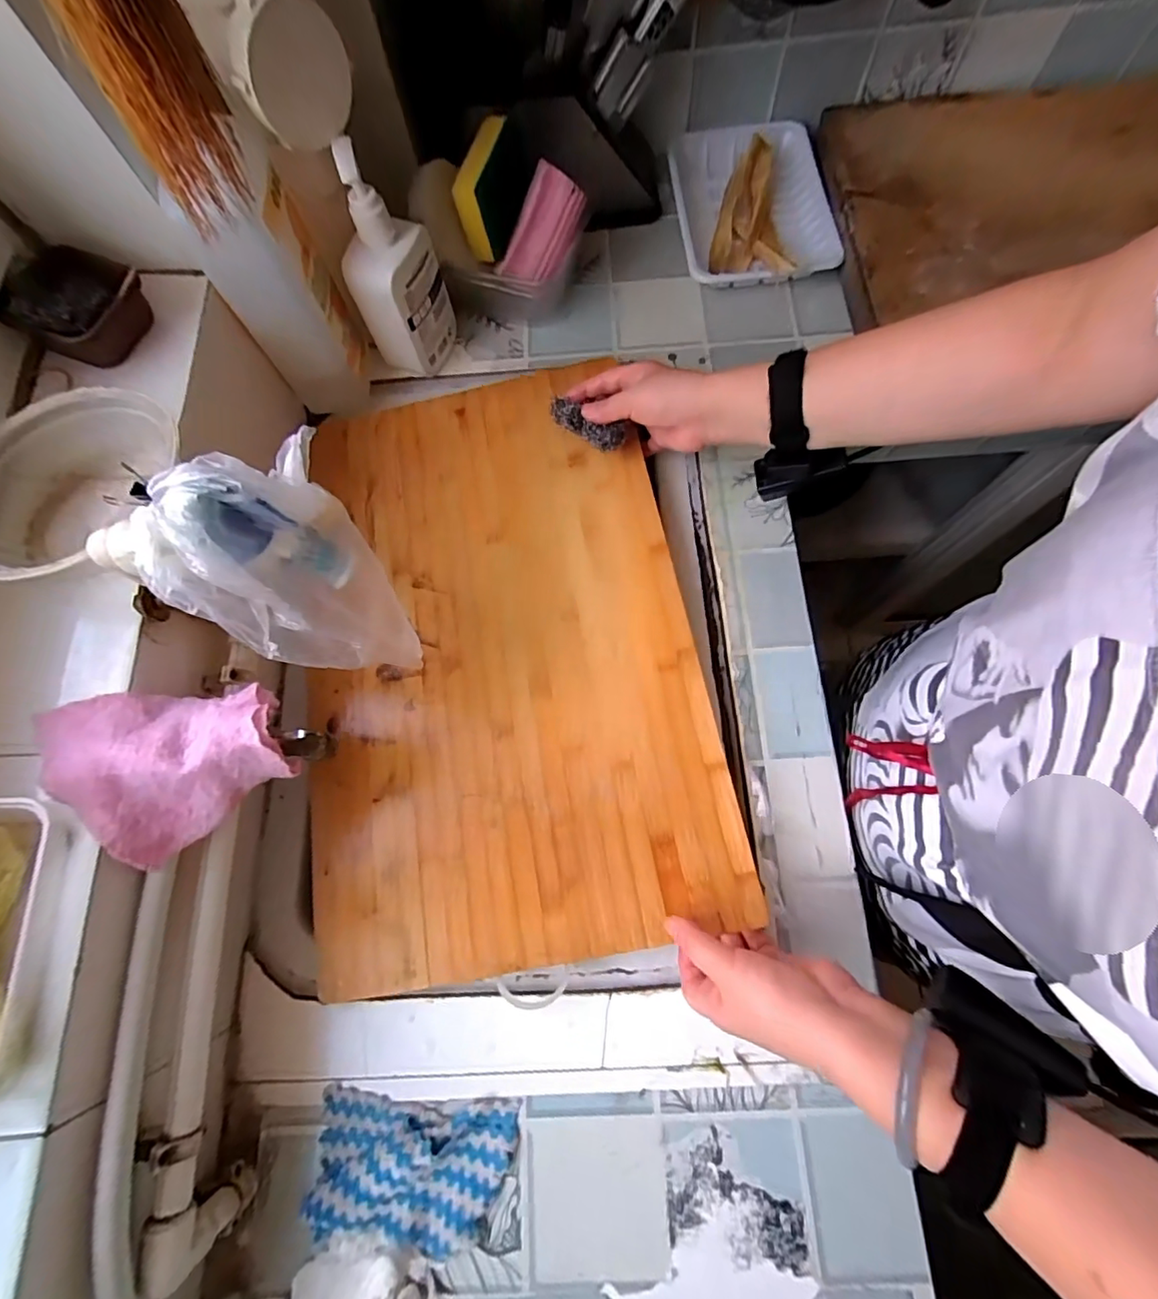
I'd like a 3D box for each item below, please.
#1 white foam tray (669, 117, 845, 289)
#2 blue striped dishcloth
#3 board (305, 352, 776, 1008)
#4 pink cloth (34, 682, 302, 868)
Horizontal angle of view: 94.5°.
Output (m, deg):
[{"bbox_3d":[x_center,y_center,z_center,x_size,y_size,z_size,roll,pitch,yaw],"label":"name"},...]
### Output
[{"bbox_3d":[0.196,-0.512,0.621,0.165,0.034,0.230,-6,72,0],"label":"white foam tray"},{"bbox_3d":[-0.118,0.367,0.377,0.142,0.018,0.082,2,73,3],"label":"blue striped dishcloth"},{"bbox_3d":[-0.079,-0.021,0.488,0.340,0.032,0.545,-11,72,-1],"label":"board"},{"bbox_3d":[-0.259,0.060,0.343,0.124,0.045,0.112,-34,74,-8],"label":"pink cloth"}]

